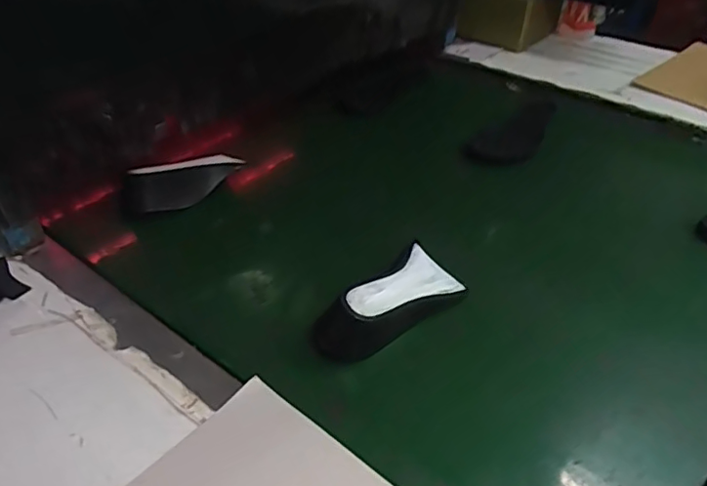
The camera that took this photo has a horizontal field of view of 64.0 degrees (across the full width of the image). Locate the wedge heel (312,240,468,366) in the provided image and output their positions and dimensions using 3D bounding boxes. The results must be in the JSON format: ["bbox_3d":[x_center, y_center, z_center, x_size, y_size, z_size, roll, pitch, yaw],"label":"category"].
[{"bbox_3d":[0.039,0.059,0.548,0.066,0.061,0.154,33,47,32],"label":"wedge heel"}]

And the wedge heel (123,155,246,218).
[{"bbox_3d":[-0.223,-0.081,0.738,0.159,0.044,0.056,-25,46,-30],"label":"wedge heel"}]

